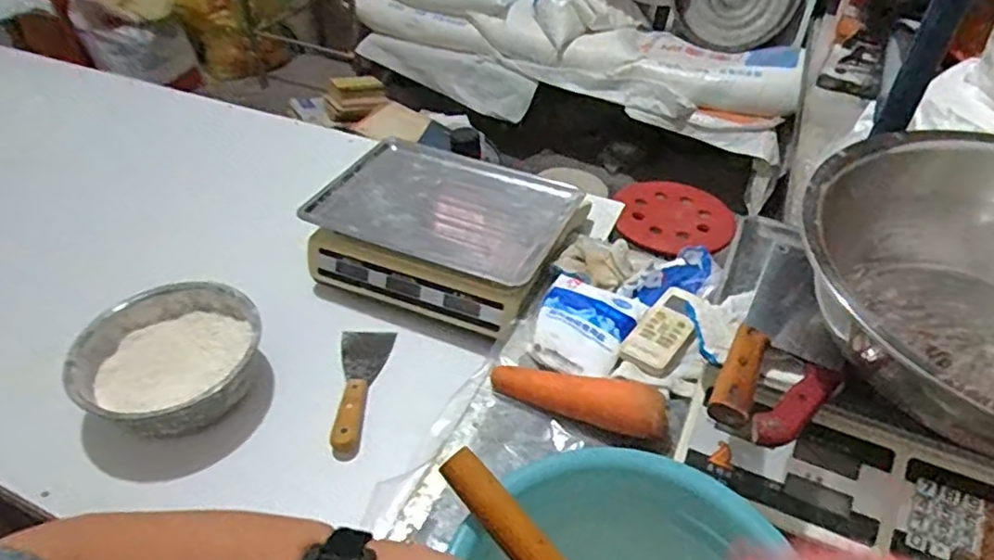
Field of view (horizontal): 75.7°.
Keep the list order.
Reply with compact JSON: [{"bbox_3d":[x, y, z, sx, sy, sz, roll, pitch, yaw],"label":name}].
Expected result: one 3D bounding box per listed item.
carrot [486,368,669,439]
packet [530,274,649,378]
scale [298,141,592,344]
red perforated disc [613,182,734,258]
[{"bbox_3d":[0.084,0.119,0.658,0.184,0.040,0.045,18,45,17],"label":"carrot"},{"bbox_3d":[0.104,0.049,0.736,0.106,0.023,0.131,17,45,16],"label":"packet"},{"bbox_3d":[-0.068,-0.073,0.903,0.324,0.102,0.264,17,45,17],"label":"scale"},{"bbox_3d":[0.441,-0.164,1.577,0.303,0.027,0.266,14,49,-7],"label":"red perforated disc"}]

